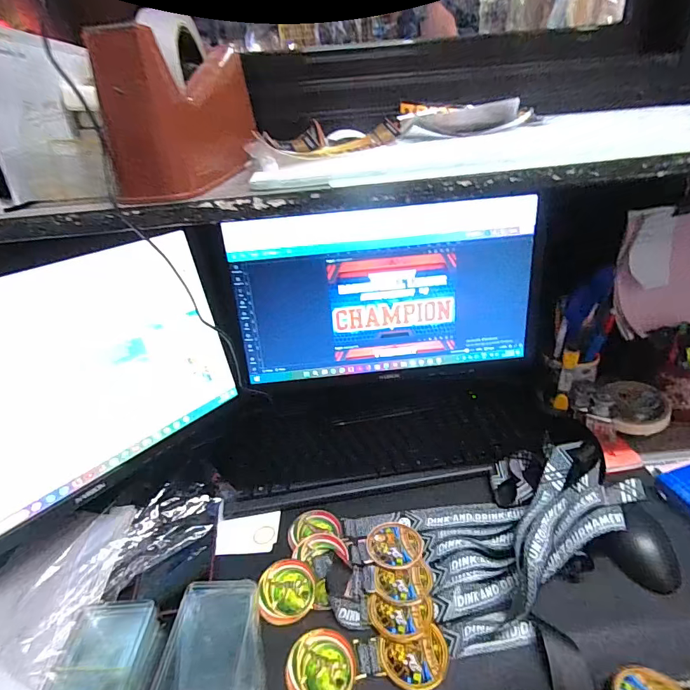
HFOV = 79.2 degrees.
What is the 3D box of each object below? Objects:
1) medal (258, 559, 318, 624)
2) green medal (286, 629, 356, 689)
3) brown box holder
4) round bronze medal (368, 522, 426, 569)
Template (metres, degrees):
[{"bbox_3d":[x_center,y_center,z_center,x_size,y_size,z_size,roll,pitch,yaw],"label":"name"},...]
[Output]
[{"bbox_3d":[-0.061,0.258,0.440,0.060,0.007,0.059,-4,44,4],"label":"medal"},{"bbox_3d":[-0.022,0.295,0.383,0.060,0.007,0.062,-4,29,2],"label":"green medal"},{"bbox_3d":[-0.125,-0.187,0.346,0.070,0.097,0.172,-2,29,5],"label":"brown box holder"},{"bbox_3d":[0.056,0.228,0.478,0.057,0.005,0.065,-23,34,-28],"label":"round bronze medal"}]

